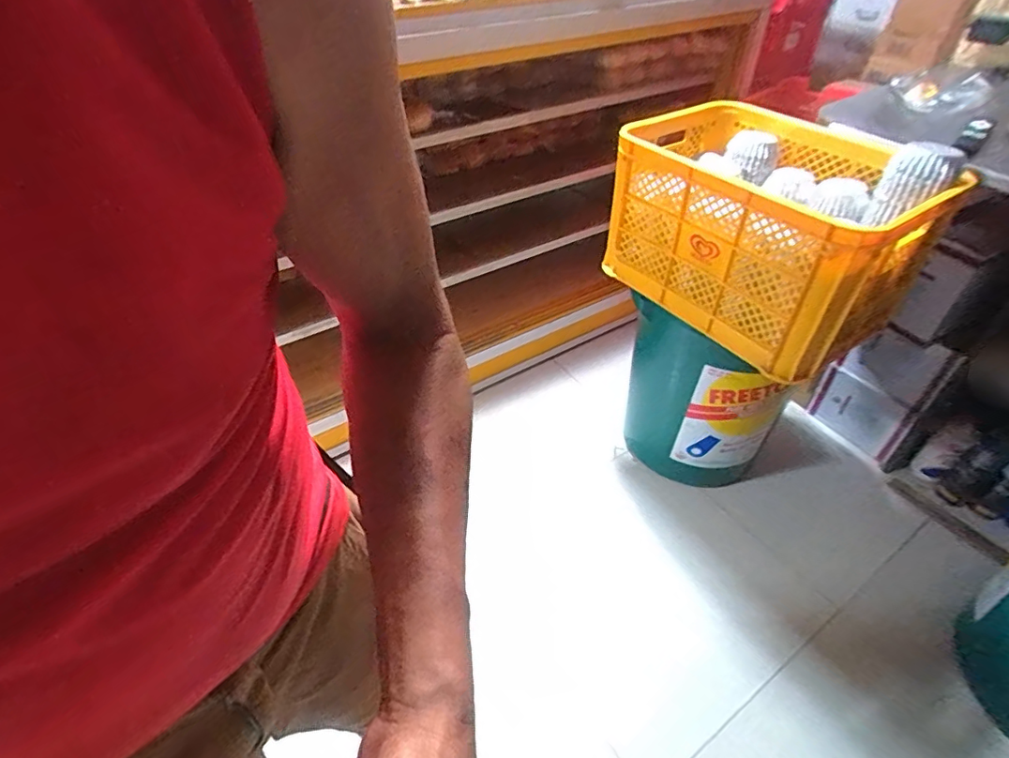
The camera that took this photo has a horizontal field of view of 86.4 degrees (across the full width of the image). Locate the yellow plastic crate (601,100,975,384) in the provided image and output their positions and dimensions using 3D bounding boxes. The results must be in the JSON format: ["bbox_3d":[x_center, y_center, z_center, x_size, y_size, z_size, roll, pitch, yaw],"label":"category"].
[{"bbox_3d":[0.474,-0.297,1.043,0.338,0.296,0.539,-23,48,-23],"label":"yellow plastic crate"}]

